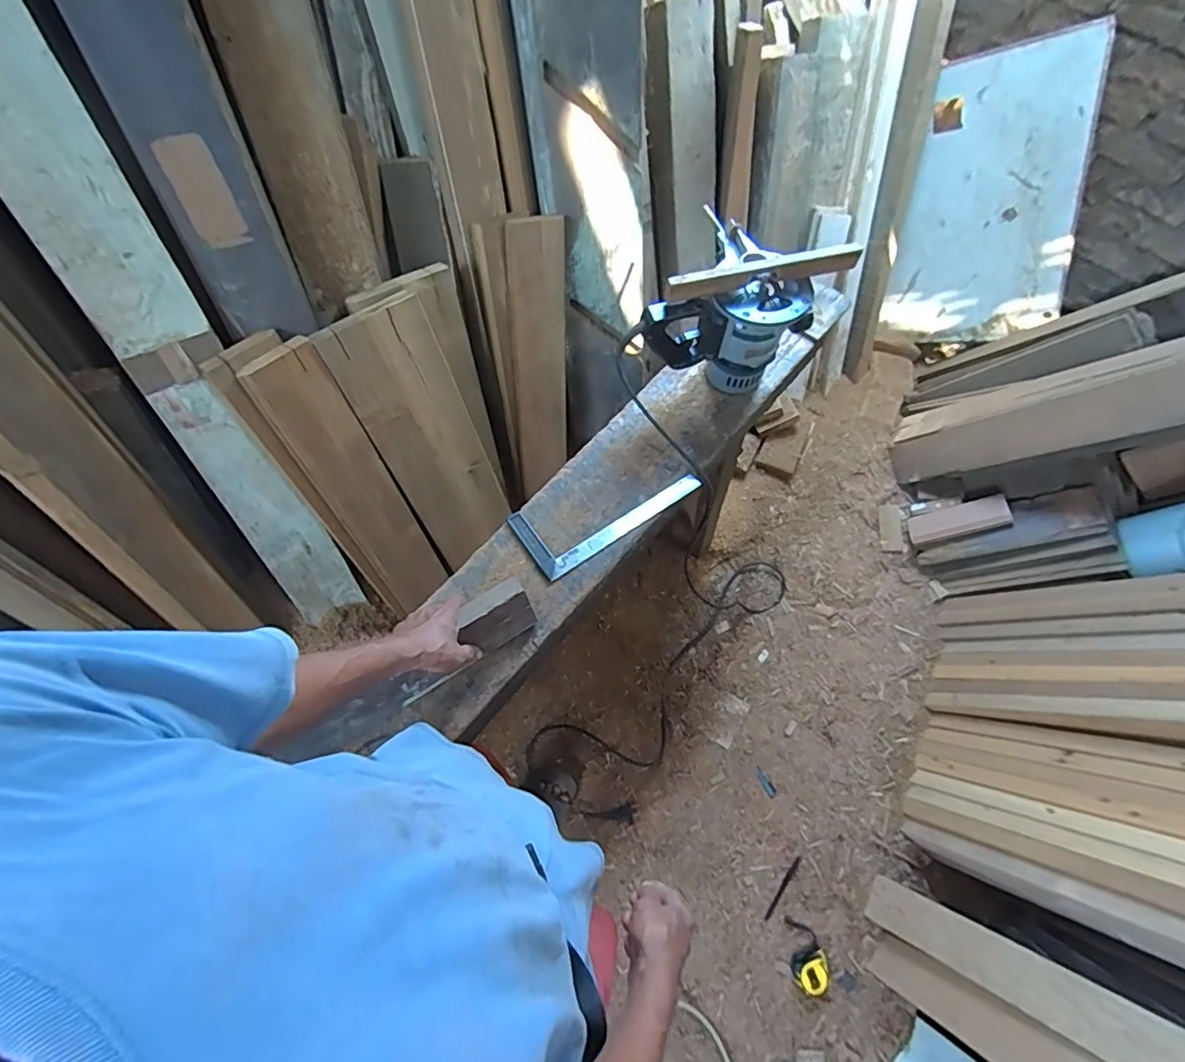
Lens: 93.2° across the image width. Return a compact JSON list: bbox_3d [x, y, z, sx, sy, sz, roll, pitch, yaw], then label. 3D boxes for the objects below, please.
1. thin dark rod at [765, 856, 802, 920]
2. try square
[{"bbox_3d":[0.410,0.768,1.203,0.014,0.006,0.143,35,71,12],"label":"thin dark rod"},{"bbox_3d":[0.023,-0.044,0.915,0.303,0.012,0.126,-32,72,-14],"label":"try square"}]

